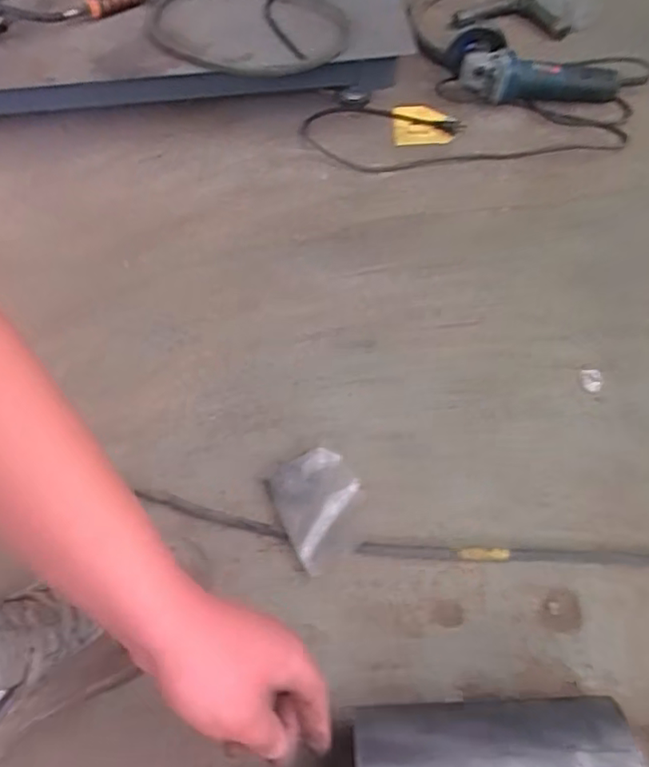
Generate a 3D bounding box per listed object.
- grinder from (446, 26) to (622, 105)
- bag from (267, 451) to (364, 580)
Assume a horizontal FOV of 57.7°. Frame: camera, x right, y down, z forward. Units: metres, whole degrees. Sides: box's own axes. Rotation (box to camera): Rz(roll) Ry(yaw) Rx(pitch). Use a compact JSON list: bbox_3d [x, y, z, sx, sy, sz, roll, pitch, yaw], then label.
[{"bbox_3d":[0.355,-0.532,1.007,0.292,0.094,0.086,9,55,9],"label":"grinder"},{"bbox_3d":[-0.004,0.123,0.597,0.084,0.023,0.116,-22,56,-13],"label":"bag"}]

